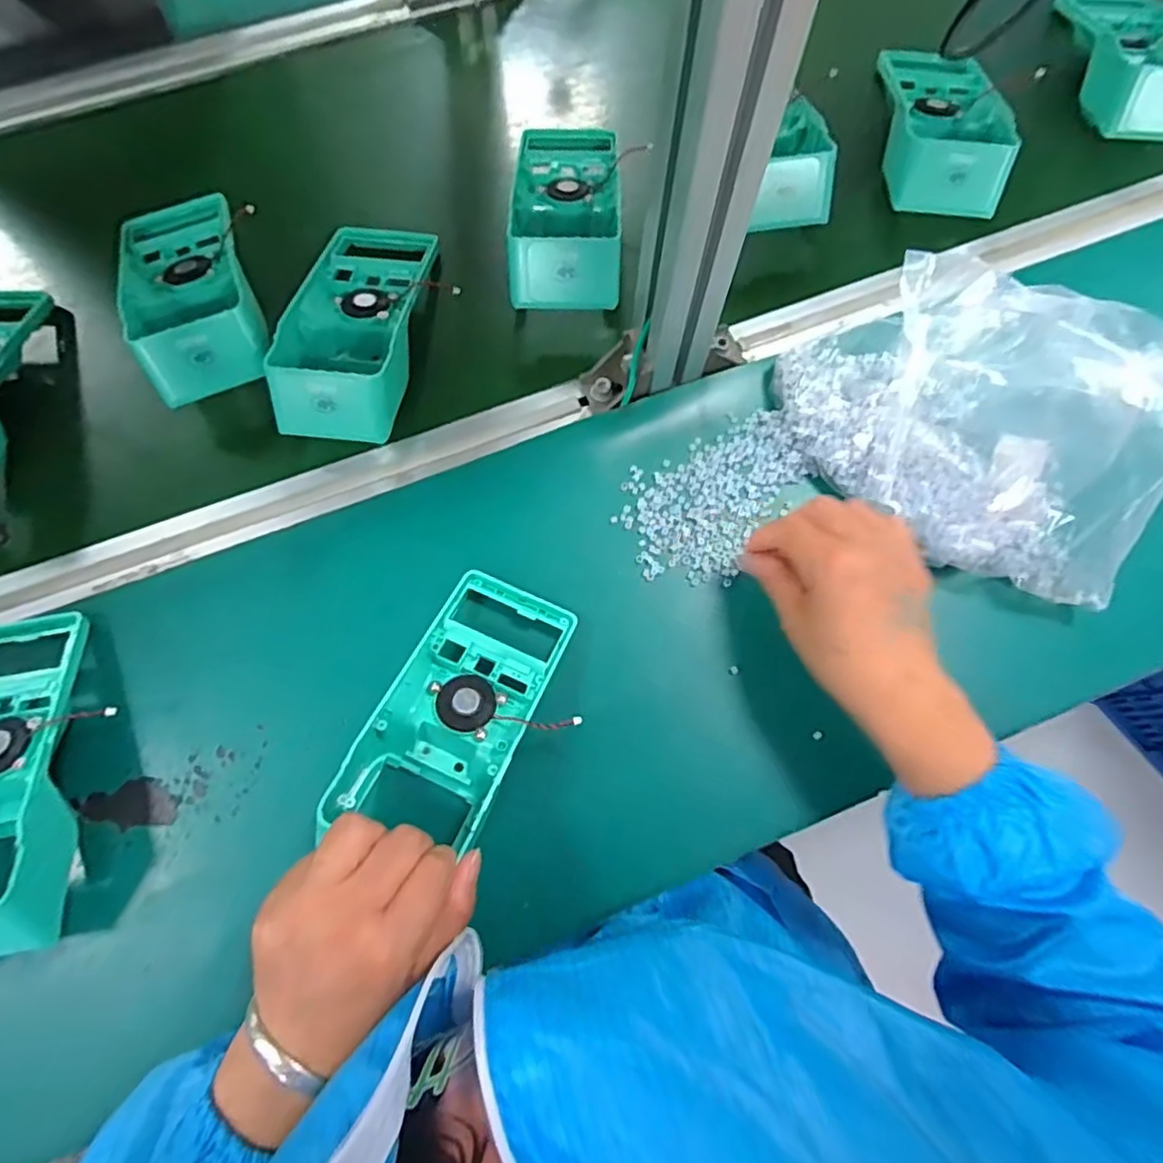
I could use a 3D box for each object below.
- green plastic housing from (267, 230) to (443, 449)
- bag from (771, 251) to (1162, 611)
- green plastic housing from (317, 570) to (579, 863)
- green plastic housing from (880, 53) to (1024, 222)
[{"bbox_3d":[-0.160,-0.185,0.454,0.088,0.055,0.185,5,74,3],"label":"green plastic housing"},{"bbox_3d":[0.246,-0.097,0.388,0.145,0.106,0.243,-41,77,-10],"label":"bag"},{"bbox_3d":[-0.073,0.078,0.374,0.090,0.045,0.172,24,74,8],"label":"green plastic housing"},{"bbox_3d":[0.289,-0.370,0.496,0.088,0.040,0.175,5,74,3],"label":"green plastic housing"}]

